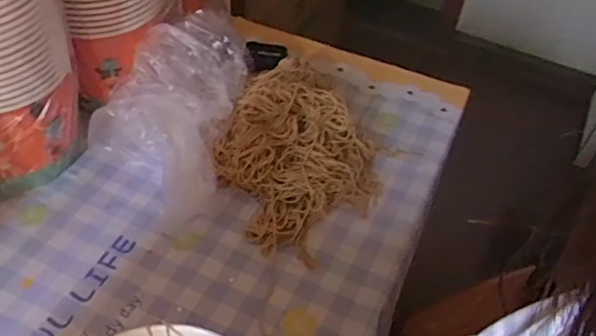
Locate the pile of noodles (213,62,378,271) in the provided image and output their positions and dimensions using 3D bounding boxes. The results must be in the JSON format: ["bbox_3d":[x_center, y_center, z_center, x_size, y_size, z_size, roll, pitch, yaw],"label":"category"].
[{"bbox_3d":[0.006,-0.029,0.705,0.189,0.079,0.260,18,48,12],"label":"pile of noodles"}]

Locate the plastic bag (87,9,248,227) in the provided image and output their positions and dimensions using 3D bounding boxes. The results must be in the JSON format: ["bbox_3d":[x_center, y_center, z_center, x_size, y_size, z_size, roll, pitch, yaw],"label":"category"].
[{"bbox_3d":[-0.155,-0.082,0.709,0.156,0.119,0.269,8,47,3],"label":"plastic bag"}]

